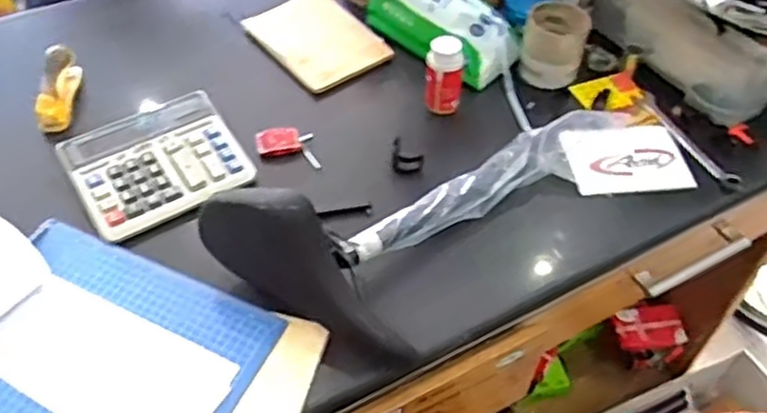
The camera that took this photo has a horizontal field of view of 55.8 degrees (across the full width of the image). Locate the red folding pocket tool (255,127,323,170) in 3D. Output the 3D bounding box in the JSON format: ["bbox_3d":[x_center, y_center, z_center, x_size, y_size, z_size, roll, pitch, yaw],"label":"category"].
[{"bbox_3d":[-0.121,-0.075,0.914,0.073,0.027,0.067,-9,50,-8],"label":"red folding pocket tool"}]

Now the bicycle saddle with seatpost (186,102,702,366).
[{"bbox_3d":[0.134,-0.011,0.785,0.607,0.131,0.199,-22,53,-19],"label":"bicycle saddle with seatpost"}]

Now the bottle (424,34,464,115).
[{"bbox_3d":[0.080,-0.170,0.950,0.048,0.099,0.038,6,49,5],"label":"bottle"}]

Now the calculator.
[{"bbox_3d":[-0.276,-0.055,0.881,0.193,0.033,0.176,-27,55,-22],"label":"calculator"}]

